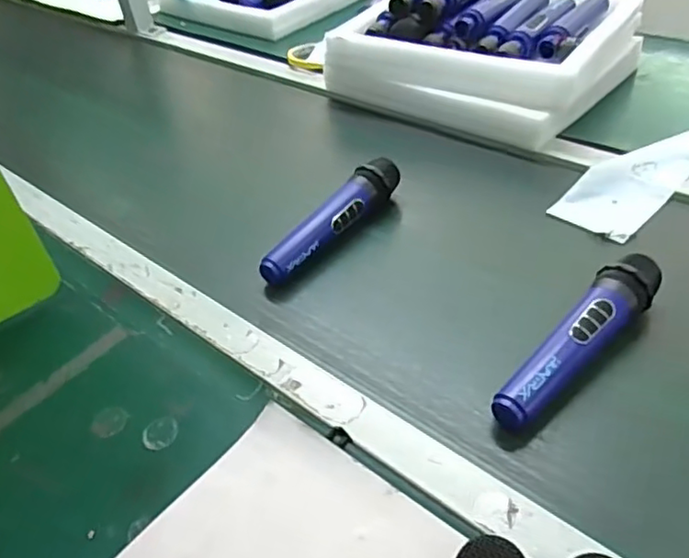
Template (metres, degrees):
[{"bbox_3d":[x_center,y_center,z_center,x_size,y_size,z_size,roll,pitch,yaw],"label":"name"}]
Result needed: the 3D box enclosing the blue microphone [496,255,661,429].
[{"bbox_3d":[0.191,0.050,0.504,0.046,0.049,0.195,27,52,34],"label":"blue microphone"}]

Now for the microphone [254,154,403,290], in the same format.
[{"bbox_3d":[-0.007,-0.061,0.666,0.040,0.049,0.207,21,49,30],"label":"microphone"}]

